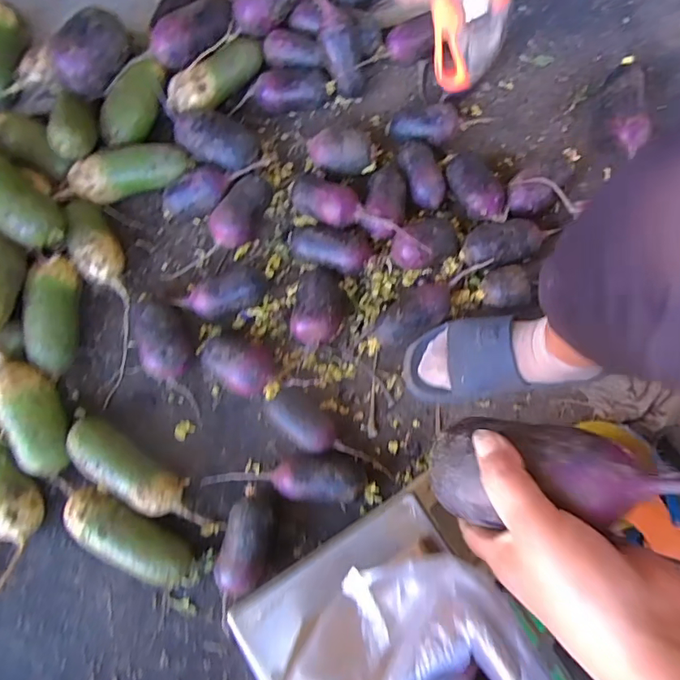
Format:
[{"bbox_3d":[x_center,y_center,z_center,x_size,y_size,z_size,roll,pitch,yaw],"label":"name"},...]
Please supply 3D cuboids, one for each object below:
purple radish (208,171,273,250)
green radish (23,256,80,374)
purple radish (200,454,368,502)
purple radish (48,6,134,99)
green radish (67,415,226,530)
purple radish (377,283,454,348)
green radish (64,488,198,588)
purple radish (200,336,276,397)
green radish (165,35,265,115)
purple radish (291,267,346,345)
[{"bbox_3d":[-0.141,-0.190,0.681,0.056,0.055,0.120,29,79,9],"label":"purple radish"},{"bbox_3d":[-0.402,-0.038,0.655,0.058,0.054,0.162,0,76,3],"label":"green radish"},{"bbox_3d":[-0.072,0.175,0.609,0.208,0.053,0.059,1,76,3],"label":"purple radish"},{"bbox_3d":[-0.363,-0.423,0.693,0.067,0.073,0.124,34,80,11],"label":"purple radish"},{"bbox_3d":[-0.258,0.183,0.613,0.227,0.056,0.064,34,80,10],"label":"green radish"},{"bbox_3d":[0.102,-0.034,0.648,0.118,0.050,0.060,-40,77,-7],"label":"purple radish"},{"bbox_3d":[-0.267,0.251,0.599,0.176,0.056,0.068,32,80,9],"label":"green radish"},{"bbox_3d":[-0.138,0.032,0.642,0.104,0.054,0.075,21,78,8],"label":"purple radish"},{"bbox_3d":[-0.192,-0.413,0.732,0.172,0.052,0.054,-44,78,-8],"label":"green radish"},{"bbox_3d":[-0.029,-0.047,0.655,0.069,0.058,0.110,10,77,5],"label":"purple radish"}]

